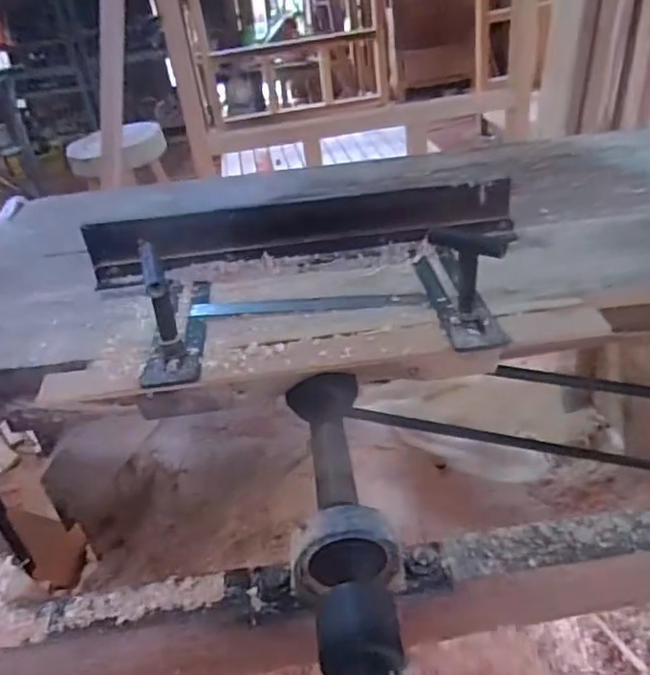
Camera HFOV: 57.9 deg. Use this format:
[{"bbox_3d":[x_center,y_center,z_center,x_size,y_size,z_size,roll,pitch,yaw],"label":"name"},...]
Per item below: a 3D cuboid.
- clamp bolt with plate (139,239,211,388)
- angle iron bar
[{"bbox_3d":[-0.179,-0.060,0.687,0.061,0.127,0.211,-7,34,1],"label":"clamp bolt with plate"},{"bbox_3d":[-0.022,-0.155,0.836,0.575,0.083,0.052,-9,34,-3],"label":"angle iron bar"}]

